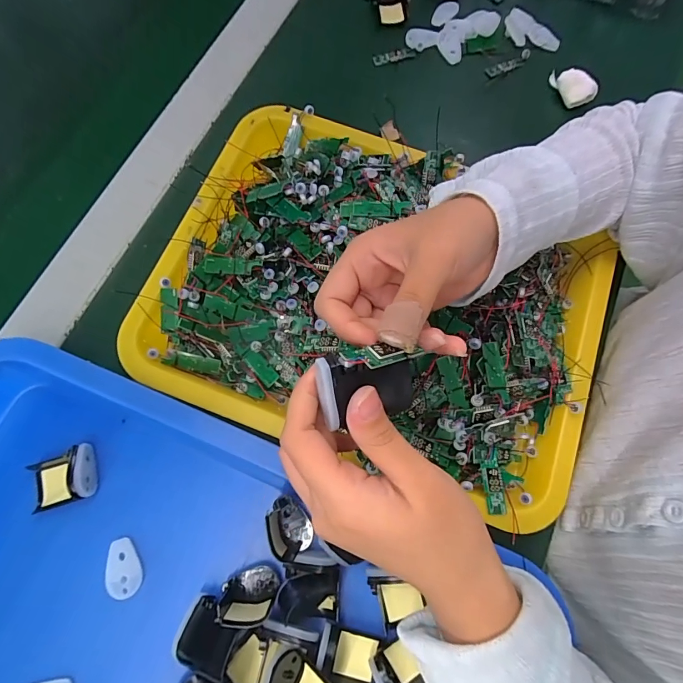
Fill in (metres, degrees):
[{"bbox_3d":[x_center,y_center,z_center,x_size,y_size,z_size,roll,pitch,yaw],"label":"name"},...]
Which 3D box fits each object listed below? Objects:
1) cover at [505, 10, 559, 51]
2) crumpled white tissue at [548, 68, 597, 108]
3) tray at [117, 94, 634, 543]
[{"bbox_3d":[0.198,-0.325,0.414,0.061,0.011,0.030,40,76,10],"label":"cover"},{"bbox_3d":[0.228,-0.251,0.388,0.046,0.019,0.025,27,74,6],"label":"crumpled white tissue"},{"bbox_3d":[0.028,-0.039,0.300,0.336,0.041,0.257,23,73,5],"label":"tray"}]

